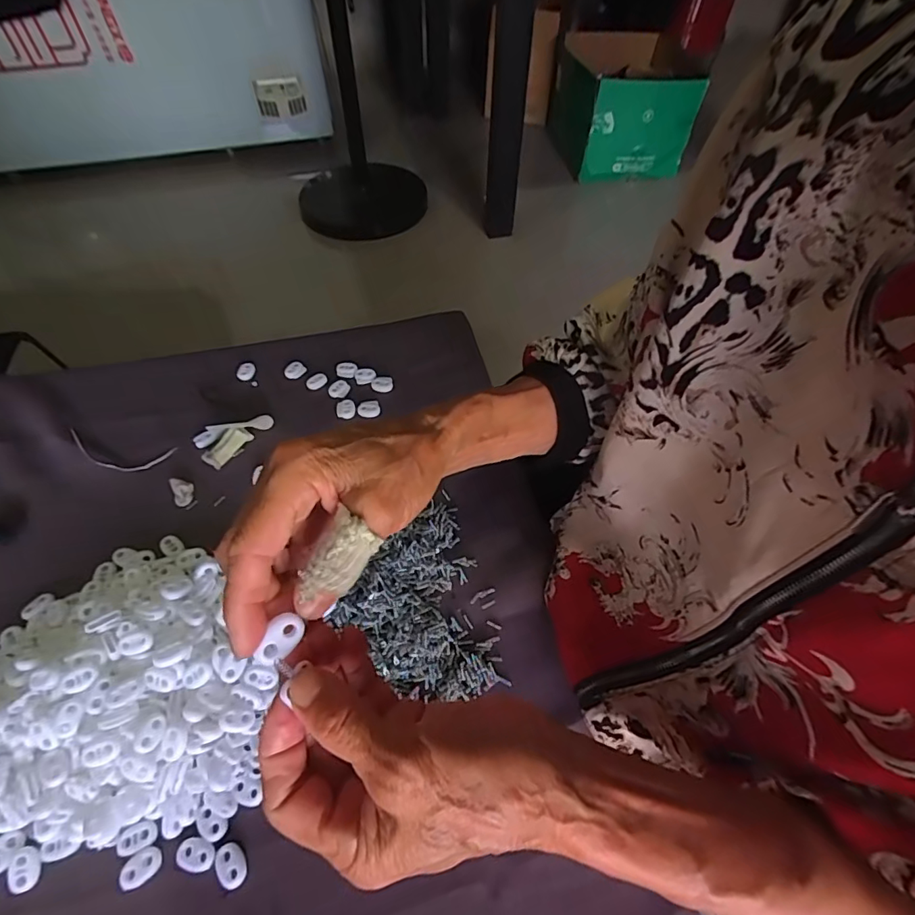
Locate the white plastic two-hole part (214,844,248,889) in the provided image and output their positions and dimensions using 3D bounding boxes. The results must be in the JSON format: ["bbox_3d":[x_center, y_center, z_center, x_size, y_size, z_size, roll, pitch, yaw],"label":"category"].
[{"bbox_3d":[-0.136,0.244,0.303,0.016,0.004,0.023,-30,59,-21],"label":"white plastic two-hole part"}]

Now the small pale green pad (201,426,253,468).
[{"bbox_3d":[-0.222,-0.012,0.487,0.019,0.014,0.046,31,59,20],"label":"small pale green pad"}]

